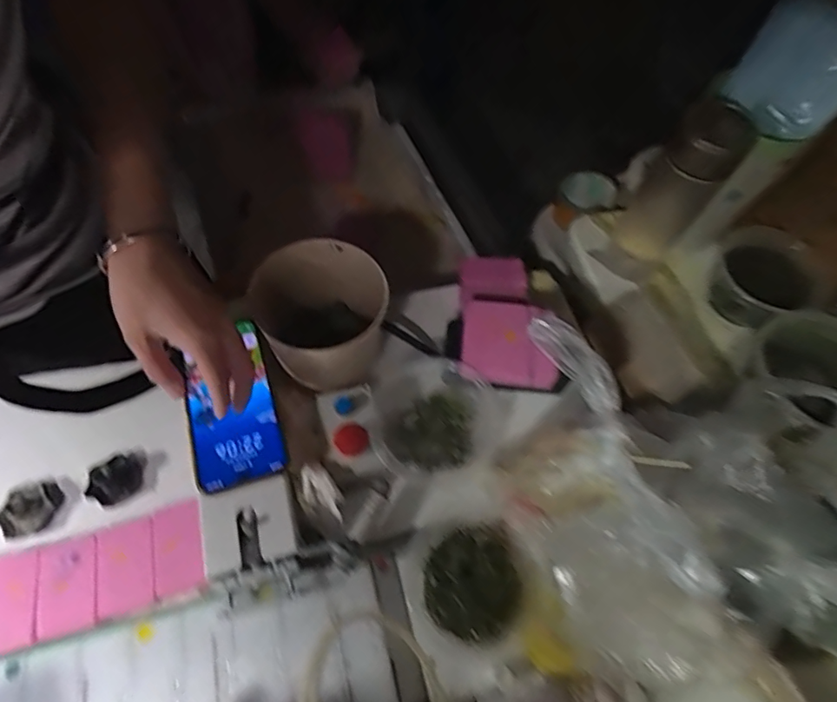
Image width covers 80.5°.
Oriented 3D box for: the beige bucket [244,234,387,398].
[{"bbox_3d":[-0.084,-0.026,0.457,0.107,0.102,0.108,2,62,-4],"label":"beige bucket"}]

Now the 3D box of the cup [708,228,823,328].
[{"bbox_3d":[0.384,-0.082,0.560,0.116,0.062,0.106,2,62,-4],"label":"cup"}]

